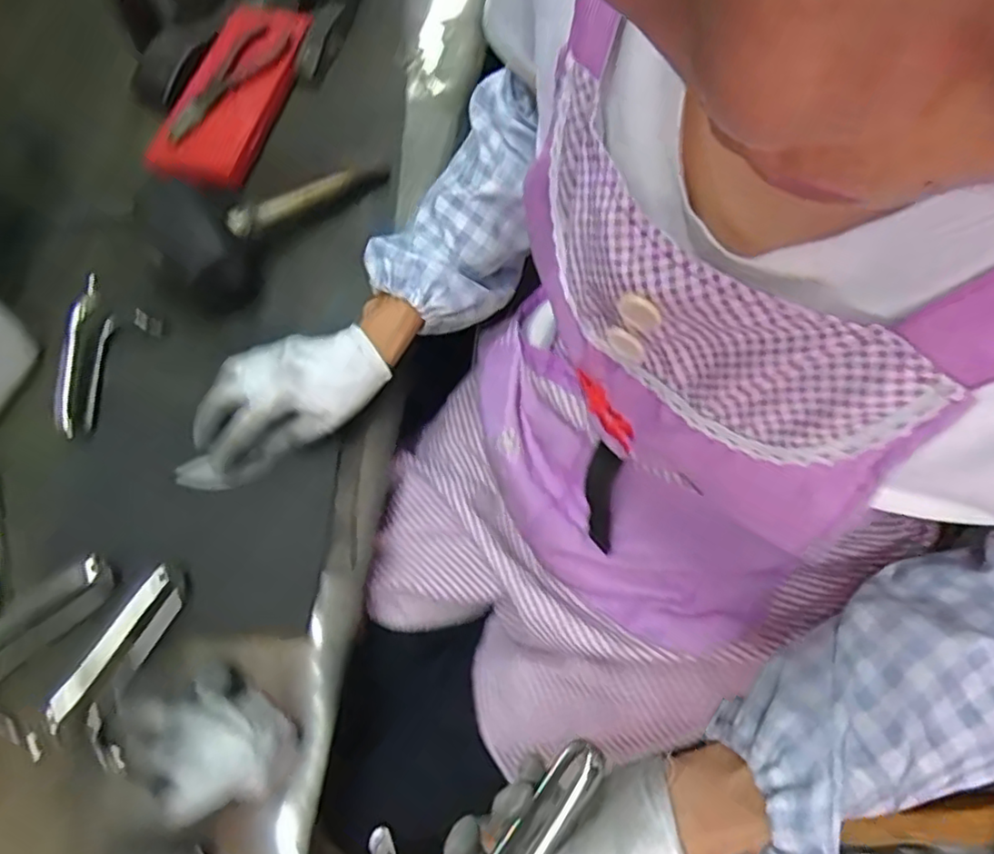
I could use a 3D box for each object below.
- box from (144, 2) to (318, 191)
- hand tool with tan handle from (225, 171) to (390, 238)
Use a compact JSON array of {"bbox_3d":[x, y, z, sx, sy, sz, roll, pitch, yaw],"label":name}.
[{"bbox_3d":[-0.288,-0.373,0.699,0.106,0.026,0.293,4,63,5],"label":"box"},{"bbox_3d":[-0.178,-0.217,0.612,0.160,0.021,0.030,-32,65,-27],"label":"hand tool with tan handle"}]

